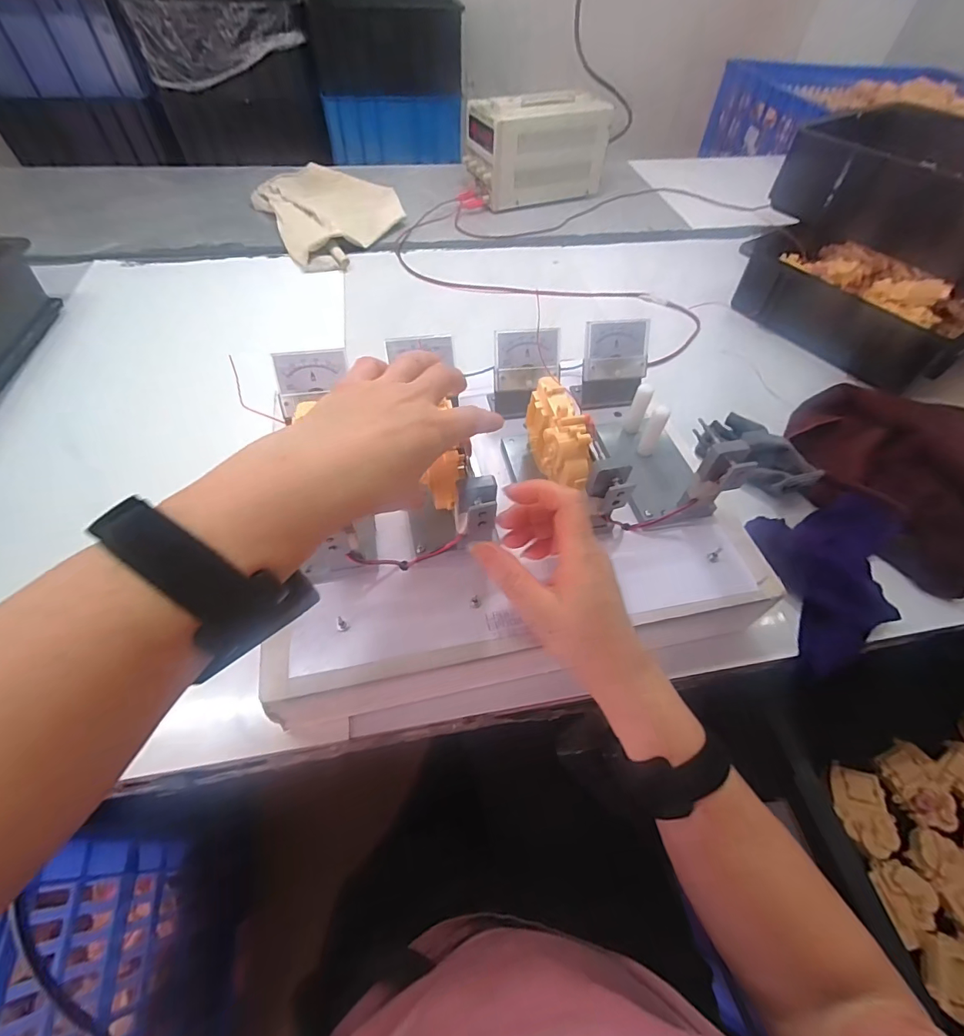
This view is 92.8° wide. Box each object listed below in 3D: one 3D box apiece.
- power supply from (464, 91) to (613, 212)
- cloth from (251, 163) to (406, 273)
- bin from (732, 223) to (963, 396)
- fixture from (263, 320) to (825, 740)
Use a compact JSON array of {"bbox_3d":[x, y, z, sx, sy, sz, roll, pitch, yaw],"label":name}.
[{"bbox_3d":[0.108,-0.737,0.926,0.262,0.169,0.124,-22,58,-17],"label":"power supply"},{"bbox_3d":[-0.288,-0.592,0.878,0.243,0.031,0.418,-25,59,-19],"label":"cloth"},{"bbox_3d":[0.568,-0.328,0.687,0.231,0.086,0.294,-27,60,-21],"label":"bin"},{"bbox_3d":[0.016,-0.015,0.397,0.379,0.144,0.283,-12,56,-11],"label":"fixture"}]

